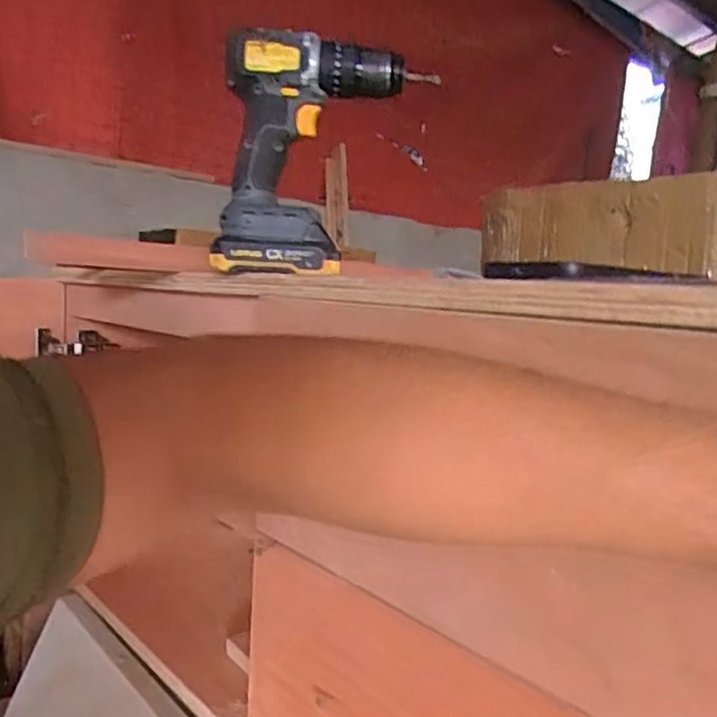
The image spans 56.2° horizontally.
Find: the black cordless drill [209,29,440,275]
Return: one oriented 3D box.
[{"bbox_3d":[-0.037,-0.181,0.619,0.171,0.202,0.102,3,5,0],"label":"black cordless drill"}]

